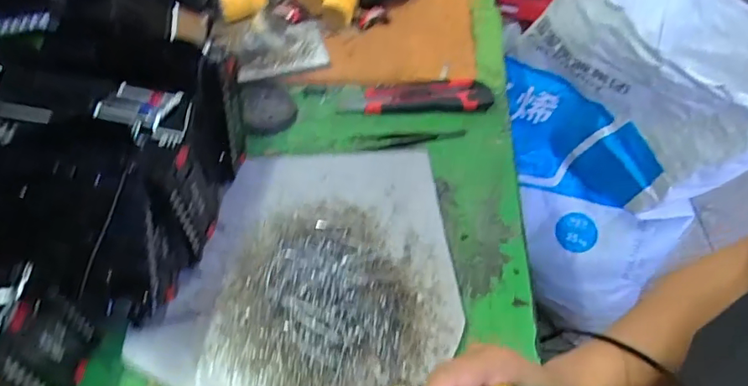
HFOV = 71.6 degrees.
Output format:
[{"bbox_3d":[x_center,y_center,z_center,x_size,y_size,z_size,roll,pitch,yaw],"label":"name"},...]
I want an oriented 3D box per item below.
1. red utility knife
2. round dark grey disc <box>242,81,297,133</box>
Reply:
[{"bbox_3d":[0.047,-0.106,0.563,0.160,0.019,0.036,-2,51,-5],"label":"red utility knife"},{"bbox_3d":[-0.114,-0.094,0.558,0.056,0.017,0.063,-12,53,-13],"label":"round dark grey disc"}]

